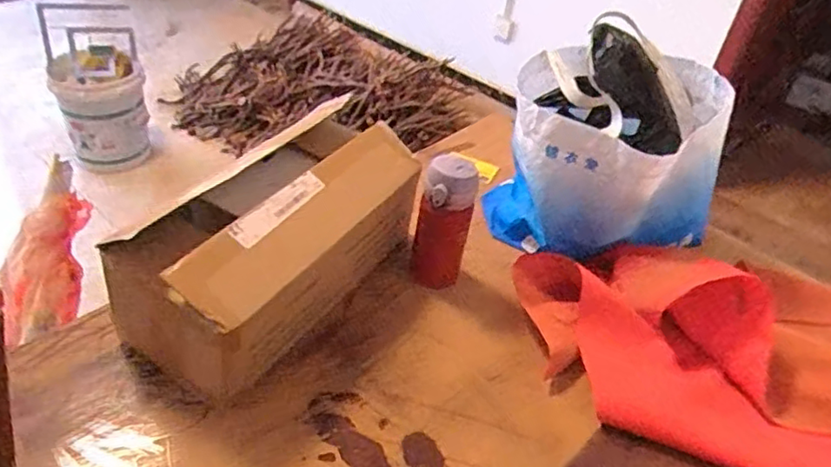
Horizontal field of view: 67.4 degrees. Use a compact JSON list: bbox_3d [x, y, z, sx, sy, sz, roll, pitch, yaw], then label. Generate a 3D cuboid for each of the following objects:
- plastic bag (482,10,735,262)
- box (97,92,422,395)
[{"bbox_3d":[0.262,-0.125,0.820,0.279,0.274,0.244,14,40,8],"label":"plastic bag"},{"bbox_3d":[-0.143,0.009,0.714,0.164,0.148,0.359,29,44,23],"label":"box"}]

